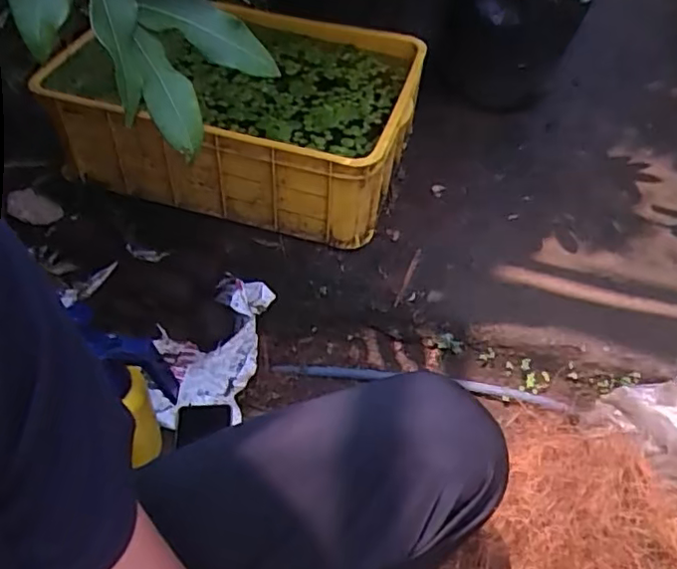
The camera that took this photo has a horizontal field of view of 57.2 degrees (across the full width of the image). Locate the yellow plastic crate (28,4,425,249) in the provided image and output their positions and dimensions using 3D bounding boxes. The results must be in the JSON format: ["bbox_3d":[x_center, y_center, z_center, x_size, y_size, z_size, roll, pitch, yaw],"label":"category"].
[{"bbox_3d":[-0.173,-0.317,1.130,0.598,0.187,0.384,12,48,4],"label":"yellow plastic crate"}]

